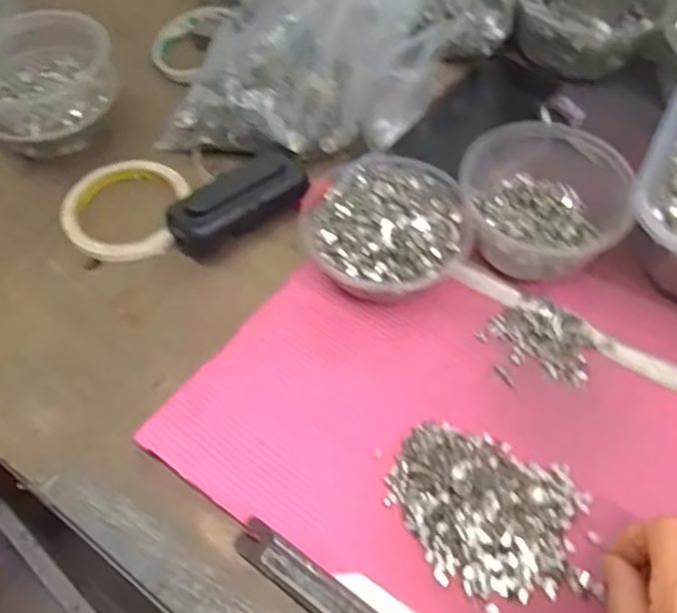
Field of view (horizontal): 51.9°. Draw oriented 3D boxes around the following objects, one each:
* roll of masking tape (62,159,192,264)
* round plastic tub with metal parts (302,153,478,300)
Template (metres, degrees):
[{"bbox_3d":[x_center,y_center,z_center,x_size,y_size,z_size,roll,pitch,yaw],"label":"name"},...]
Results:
[{"bbox_3d":[-0.164,-0.079,0.542,0.095,0.017,0.104,-2,58,3],"label":"roll of masking tape"},{"bbox_3d":[0.031,-0.062,0.488,0.110,0.034,0.126,-8,58,-1],"label":"round plastic tub with metal parts"}]

